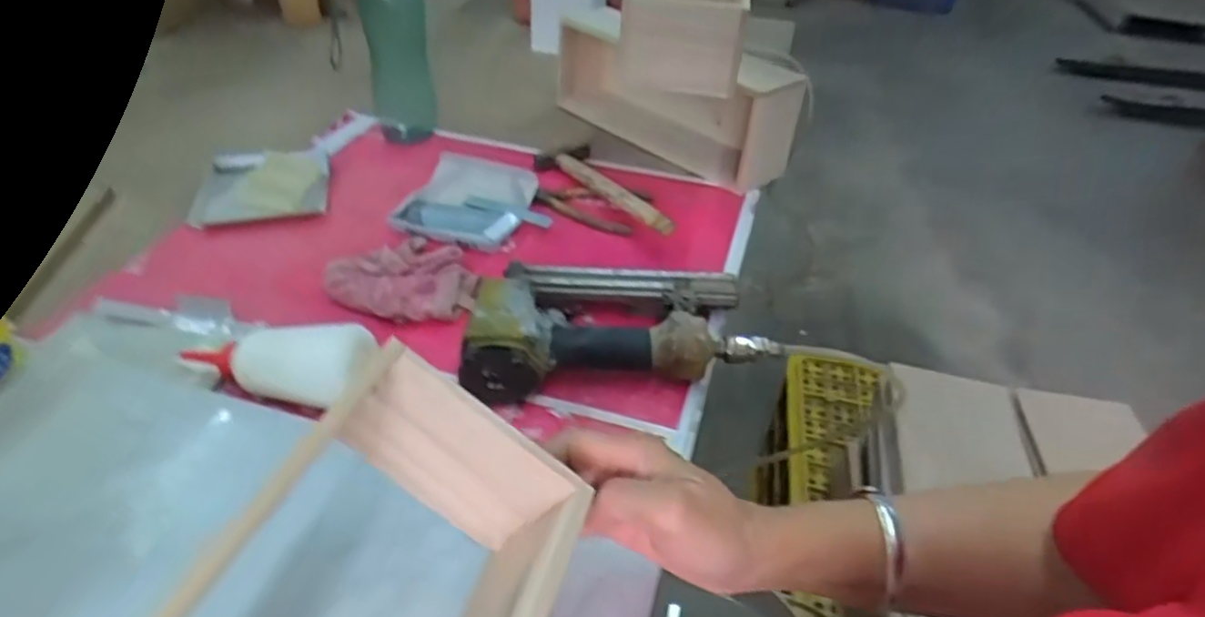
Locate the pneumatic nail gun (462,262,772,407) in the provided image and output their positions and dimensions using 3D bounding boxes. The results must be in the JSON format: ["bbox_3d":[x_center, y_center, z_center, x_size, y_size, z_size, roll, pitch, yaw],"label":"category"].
[{"bbox_3d":[0.009,0.010,0.579,0.236,0.056,0.148,1,39,-6],"label":"pneumatic nail gun"}]

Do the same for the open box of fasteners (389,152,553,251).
[{"bbox_3d":[-0.136,-0.110,0.753,0.159,0.044,0.130,18,40,15],"label":"open box of fasteners"}]

